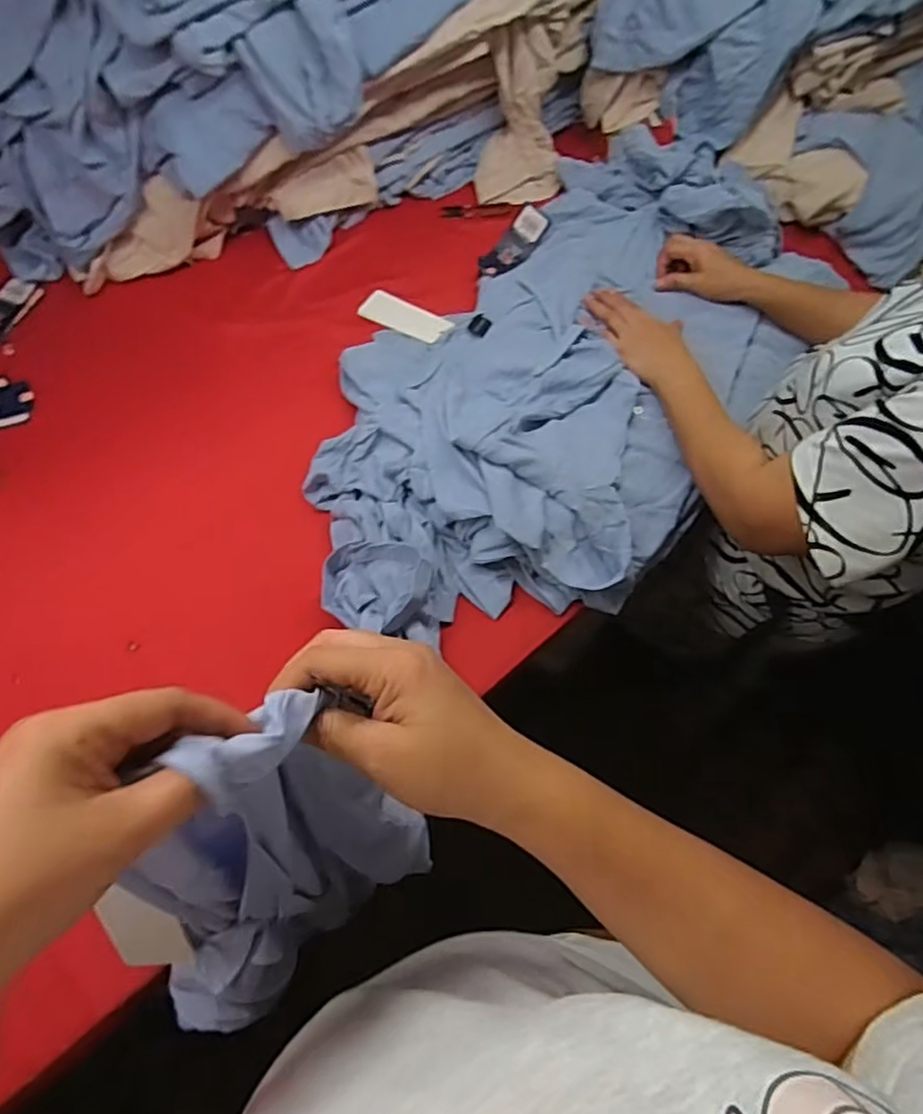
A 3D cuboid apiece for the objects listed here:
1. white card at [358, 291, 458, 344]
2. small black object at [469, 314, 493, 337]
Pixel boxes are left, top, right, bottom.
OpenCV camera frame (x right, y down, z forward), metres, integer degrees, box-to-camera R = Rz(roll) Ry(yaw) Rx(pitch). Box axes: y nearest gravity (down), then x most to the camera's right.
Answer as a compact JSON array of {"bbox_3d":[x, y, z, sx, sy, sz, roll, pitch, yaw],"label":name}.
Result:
[{"bbox_3d":[-0.073,-0.303,0.828,0.124,0.010,0.042,28,81,17],"label":"white card"},{"bbox_3d":[0.022,-0.279,0.786,0.026,0.008,0.026,-1,82,7],"label":"small black object"}]

